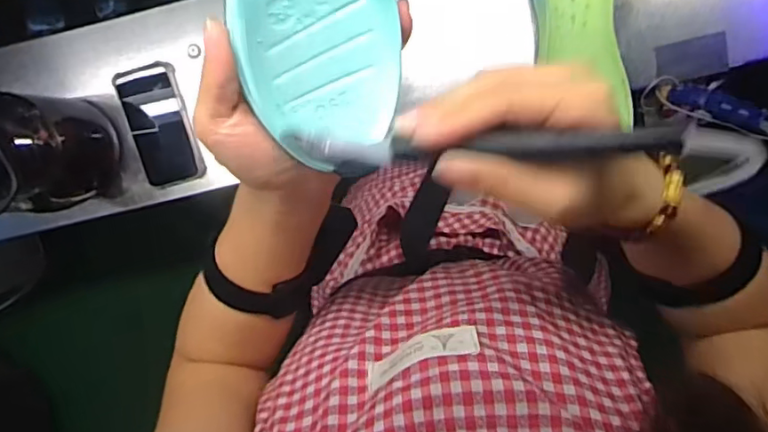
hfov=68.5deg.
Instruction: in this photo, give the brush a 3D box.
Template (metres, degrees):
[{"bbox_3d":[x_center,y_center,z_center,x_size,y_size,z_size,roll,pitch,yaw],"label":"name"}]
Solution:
[{"bbox_3d":[0.040,-0.030,0.245,0.166,0.012,0.017,0,98,17],"label":"brush"}]

